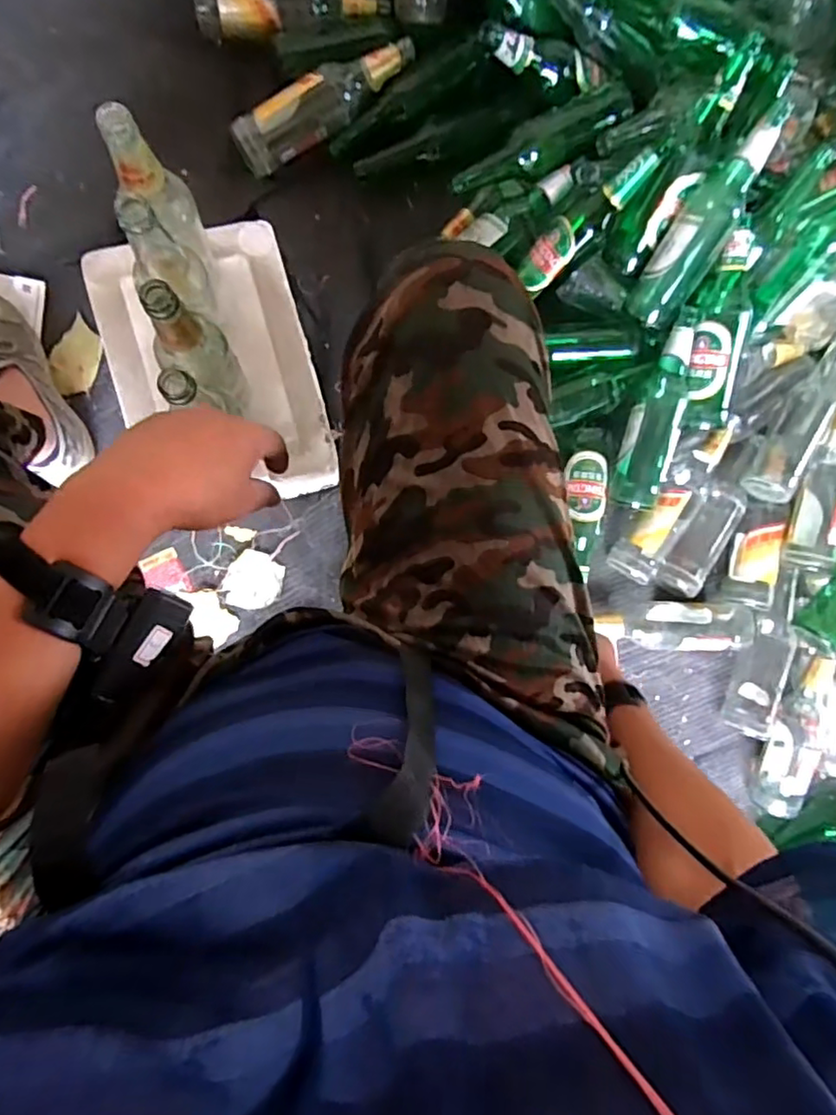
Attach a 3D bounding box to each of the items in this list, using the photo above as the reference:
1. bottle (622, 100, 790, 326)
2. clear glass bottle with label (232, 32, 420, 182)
[{"bbox_3d":[0.353,-0.412,0.749,0.070,0.075,0.254,24,123,-8],"label":"bottle"},{"bbox_3d":[-0.124,-0.603,0.811,0.259,0.063,0.064,-31,94,-7],"label":"clear glass bottle with label"}]

